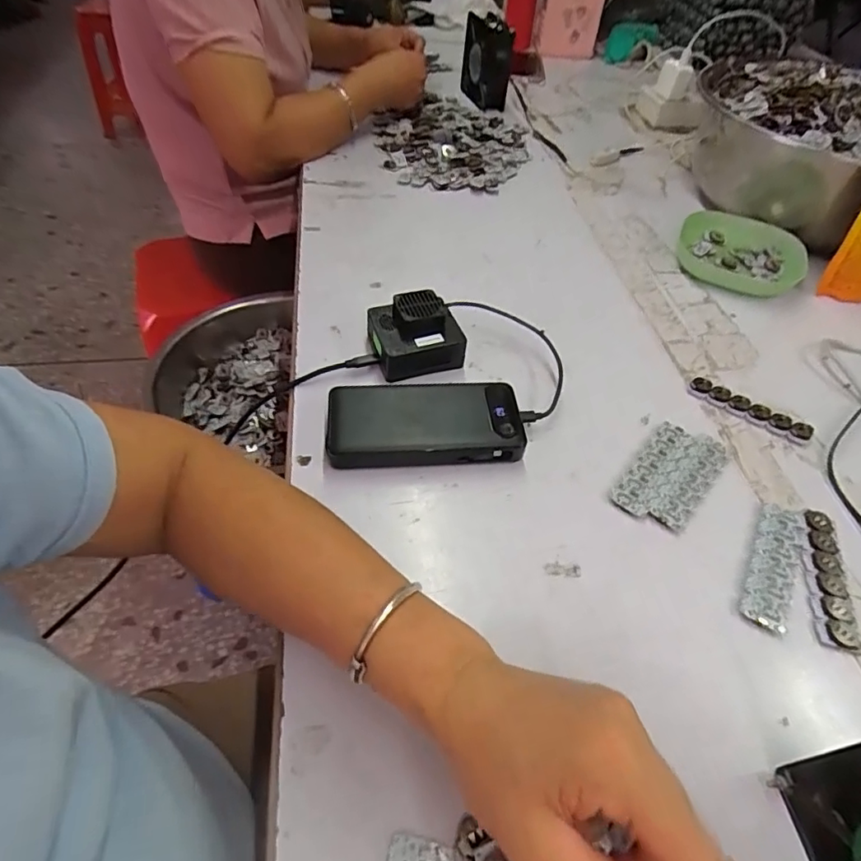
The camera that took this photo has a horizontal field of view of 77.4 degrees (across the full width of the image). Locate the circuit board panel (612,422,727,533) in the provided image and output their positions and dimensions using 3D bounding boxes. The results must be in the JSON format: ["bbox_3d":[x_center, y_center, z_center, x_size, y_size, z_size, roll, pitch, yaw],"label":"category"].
[{"bbox_3d":[0.197,0.035,0.438,0.056,0.006,0.111,34,55,22],"label":"circuit board panel"}]

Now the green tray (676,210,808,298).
[{"bbox_3d":[0.375,-0.217,0.653,0.140,0.023,0.142,25,52,16],"label":"green tray"}]

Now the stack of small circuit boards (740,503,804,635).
[{"bbox_3d":[0.249,0.095,0.389,0.031,0.004,0.109,28,53,18],"label":"stack of small circuit boards"}]

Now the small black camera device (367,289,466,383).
[{"bbox_3d":[-0.014,-0.088,0.495,0.075,0.051,0.064,-12,52,-15],"label":"small black camera device"}]

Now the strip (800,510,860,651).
[{"bbox_3d":[0.284,0.103,0.387,0.024,0.008,0.108,15,50,8],"label":"strip"}]

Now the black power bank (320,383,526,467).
[{"bbox_3d":[-0.004,-0.006,0.442,0.155,0.032,0.072,-2,50,-7],"label":"black power bank"}]

